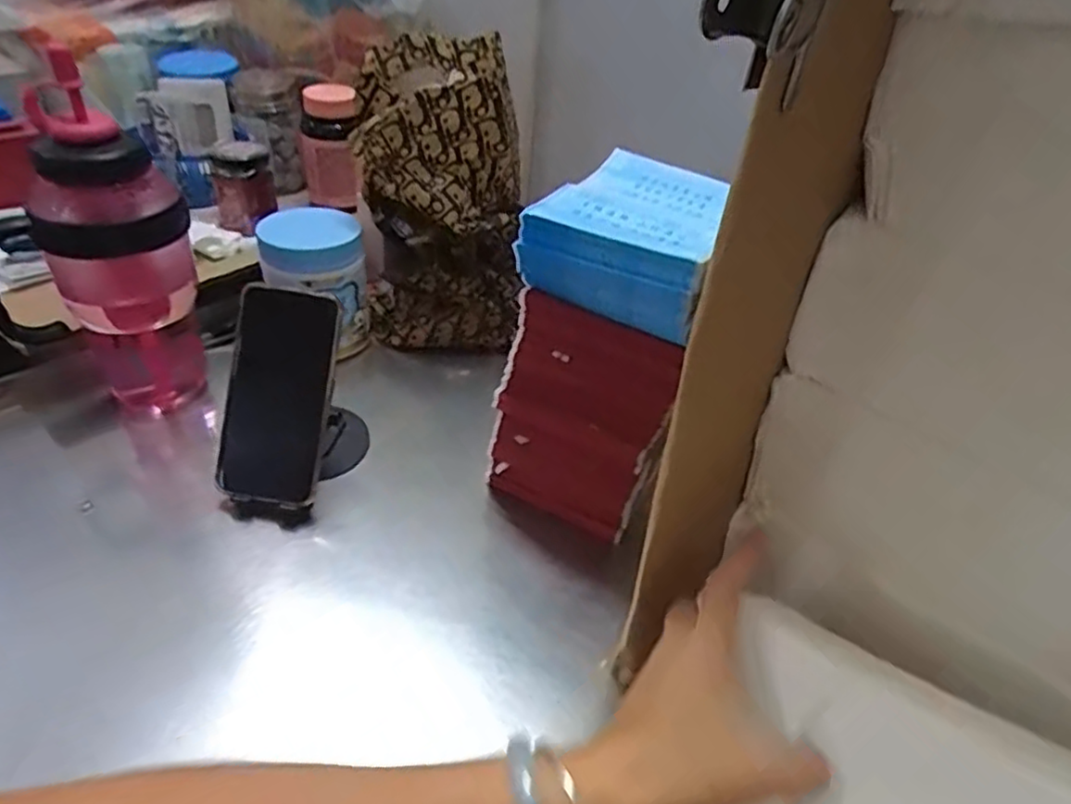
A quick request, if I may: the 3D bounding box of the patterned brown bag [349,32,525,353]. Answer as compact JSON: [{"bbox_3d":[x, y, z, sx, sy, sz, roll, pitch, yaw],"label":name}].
[{"bbox_3d":[-0.101,-0.207,0.725,0.144,0.285,0.170,-2,39,-10],"label":"patterned brown bag"}]

